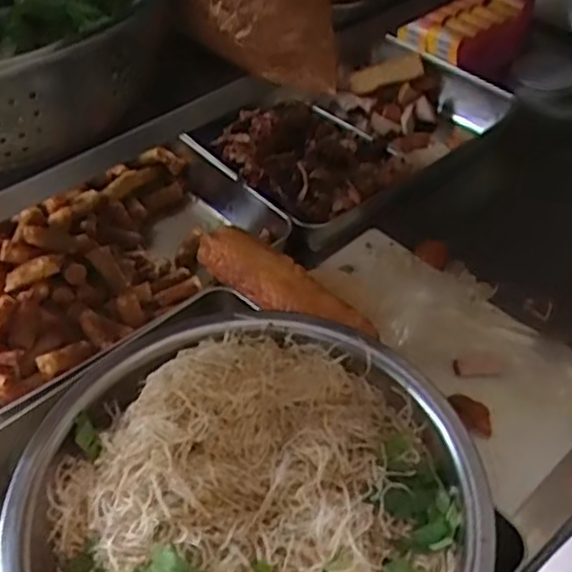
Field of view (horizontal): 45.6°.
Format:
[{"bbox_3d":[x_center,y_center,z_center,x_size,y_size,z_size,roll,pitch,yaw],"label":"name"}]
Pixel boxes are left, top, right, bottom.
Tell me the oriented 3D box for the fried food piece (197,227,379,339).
[{"bbox_3d":[-0.003,-0.001,0.706,0.212,0.036,0.049,28,54,25],"label":"fried food piece"}]

